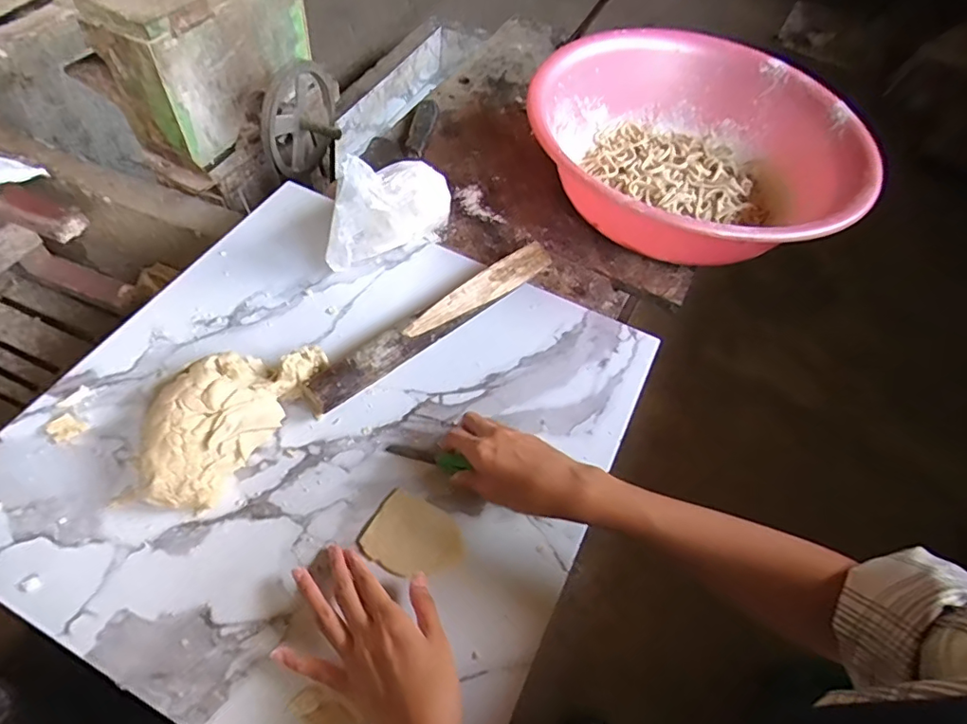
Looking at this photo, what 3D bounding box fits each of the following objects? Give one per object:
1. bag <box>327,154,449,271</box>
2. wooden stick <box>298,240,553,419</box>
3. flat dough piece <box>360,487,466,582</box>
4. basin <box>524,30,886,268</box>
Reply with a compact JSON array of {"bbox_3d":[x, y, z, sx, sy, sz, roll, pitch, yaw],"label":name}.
[{"bbox_3d":[-0.100,-0.170,0.589,0.063,0.120,0.167,30,60,14],"label":"bag"},{"bbox_3d":[-0.043,-0.043,0.559,0.308,0.039,0.038,-35,67,-24],"label":"wooden stick"},{"bbox_3d":[-0.057,0.147,0.452,0.076,0.004,0.060,29,56,13],"label":"flat dough piece"},{"bbox_3d":[0.259,-0.263,0.698,0.388,0.130,0.402,4,55,-5],"label":"basin"}]

